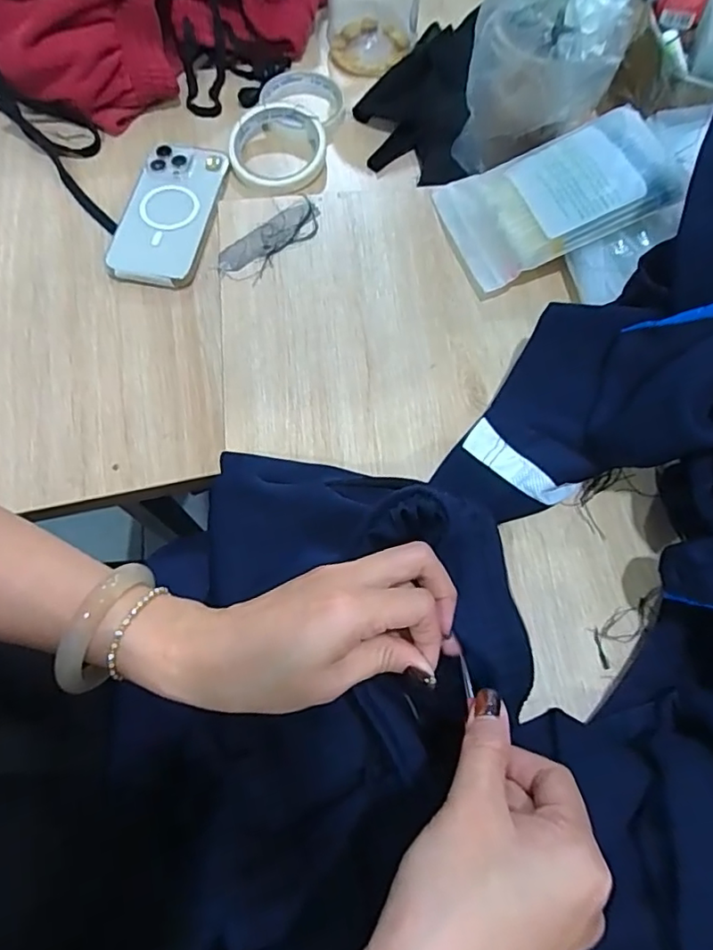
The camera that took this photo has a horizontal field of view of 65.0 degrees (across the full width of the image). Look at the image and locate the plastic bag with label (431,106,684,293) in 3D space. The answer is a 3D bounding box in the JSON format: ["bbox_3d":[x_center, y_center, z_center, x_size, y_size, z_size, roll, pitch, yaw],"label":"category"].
[{"bbox_3d":[0.160,-0.225,0.453,0.170,0.017,0.114,-18,69,9],"label":"plastic bag with label"}]

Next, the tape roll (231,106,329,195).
[{"bbox_3d":[-0.078,-0.322,0.553,0.091,0.023,0.101,0,70,-1],"label":"tape roll"}]

